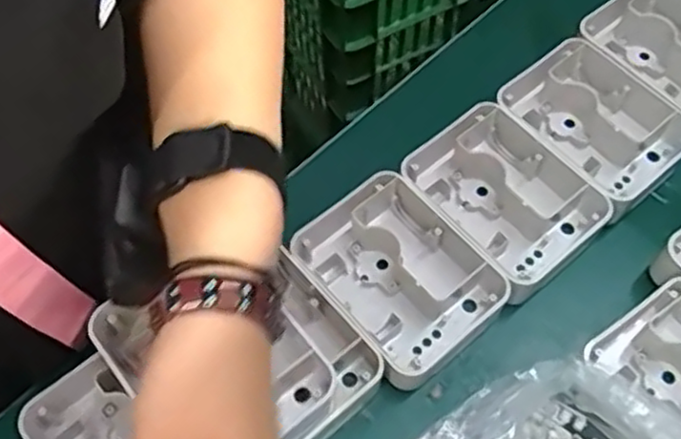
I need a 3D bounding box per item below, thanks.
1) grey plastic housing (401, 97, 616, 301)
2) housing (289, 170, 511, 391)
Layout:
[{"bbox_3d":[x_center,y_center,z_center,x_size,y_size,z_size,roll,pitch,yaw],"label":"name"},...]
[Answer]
[{"bbox_3d":[0.115,-0.015,0.520,0.100,0.042,0.131,-37,67,-18],"label":"grey plastic housing"},{"bbox_3d":[0.038,0.036,0.495,0.105,0.039,0.136,-32,65,-16],"label":"housing"}]

